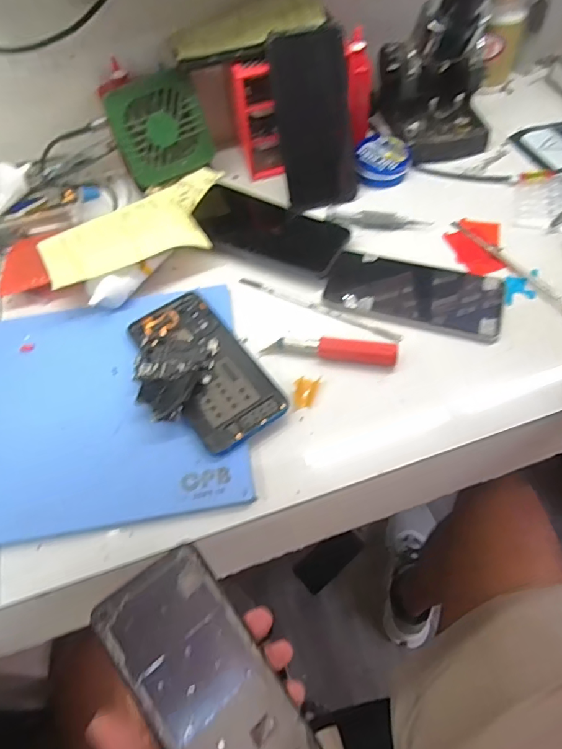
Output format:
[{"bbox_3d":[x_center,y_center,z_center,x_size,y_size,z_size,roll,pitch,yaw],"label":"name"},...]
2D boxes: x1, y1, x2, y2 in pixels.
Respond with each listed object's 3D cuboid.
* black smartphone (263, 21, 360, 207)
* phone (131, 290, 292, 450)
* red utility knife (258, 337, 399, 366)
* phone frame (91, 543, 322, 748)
[{"bbox_3d":[0.037,-0.262,0.507,0.077,0.163,0.017,-17,28,-8],"label":"black smartphone"},{"bbox_3d":[-0.074,-0.006,0.414,0.093,0.023,0.161,-30,61,-15],"label":"phone"},{"bbox_3d":[0.042,-0.021,0.419,0.113,0.017,0.017,8,59,8],"label":"red utility knife"},{"bbox_3d":[-0.040,0.186,0.289,0.072,0.004,0.155,-29,81,-38],"label":"phone frame"}]

